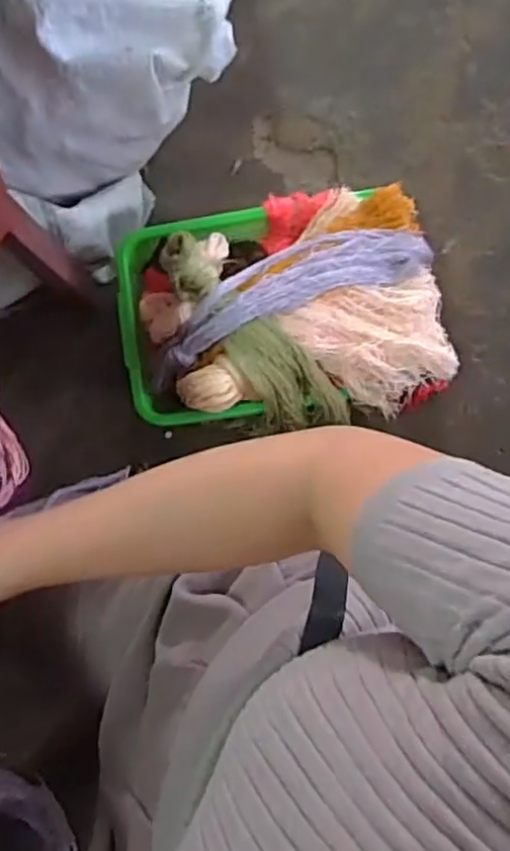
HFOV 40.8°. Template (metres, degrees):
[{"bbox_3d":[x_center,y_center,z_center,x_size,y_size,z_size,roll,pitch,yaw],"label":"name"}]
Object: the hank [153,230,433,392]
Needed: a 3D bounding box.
[{"bbox_3d":[0.042,-0.193,0.989,0.444,0.093,0.106,-26,82,1],"label":"hank"}]

